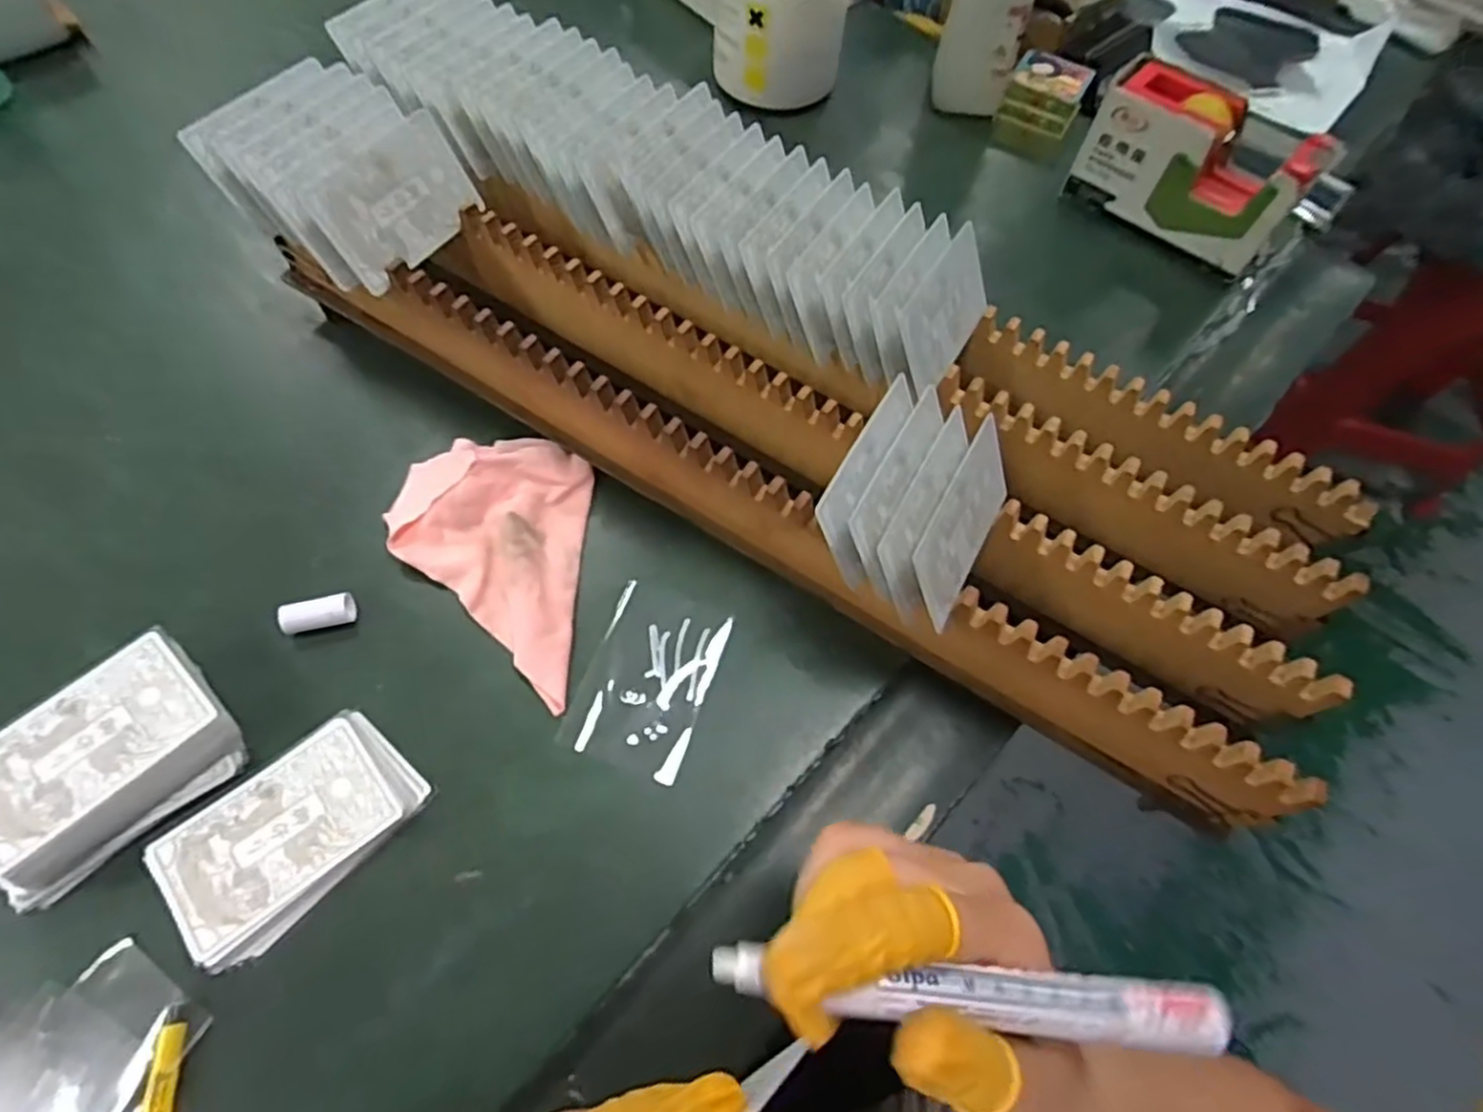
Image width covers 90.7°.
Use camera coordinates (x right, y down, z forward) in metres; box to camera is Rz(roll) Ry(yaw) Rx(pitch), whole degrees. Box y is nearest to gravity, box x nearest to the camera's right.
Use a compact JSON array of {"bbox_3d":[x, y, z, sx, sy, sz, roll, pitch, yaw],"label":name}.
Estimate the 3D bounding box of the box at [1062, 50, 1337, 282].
[{"bbox_3d":[0.295,-0.255,0.485,0.138,0.081,0.057,36,67,14],"label":"box"}]

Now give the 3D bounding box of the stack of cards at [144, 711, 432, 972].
[{"bbox_3d":[-0.187,0.113,0.305,0.062,0.009,0.094,43,69,16],"label":"stack of cards"}]

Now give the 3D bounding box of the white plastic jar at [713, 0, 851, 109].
[{"bbox_3d":[0.029,-0.394,0.538,0.093,0.112,0.095,1,63,-3],"label":"white plastic jar"}]

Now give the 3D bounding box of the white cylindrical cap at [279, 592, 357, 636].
[{"bbox_3d":[-0.201,0.028,0.348,0.032,0.014,0.013,-15,65,-10],"label":"white cylindrical cap"}]

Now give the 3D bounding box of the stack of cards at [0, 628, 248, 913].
[{"bbox_3d":[-0.264,0.084,0.303,0.089,0.028,0.066,-37,71,-19],"label":"stack of cards"}]

